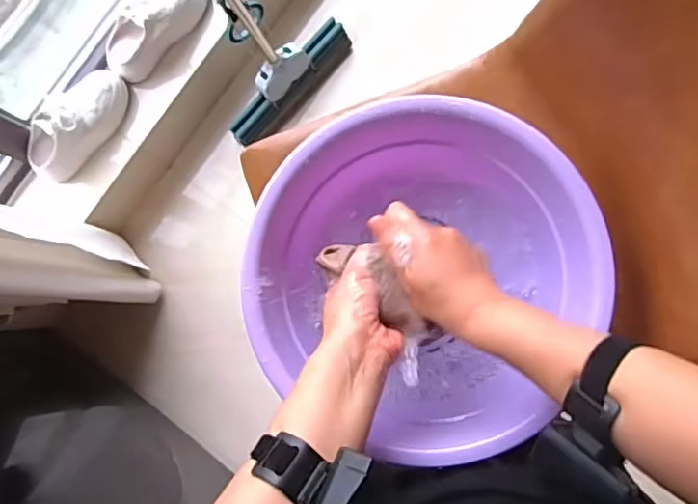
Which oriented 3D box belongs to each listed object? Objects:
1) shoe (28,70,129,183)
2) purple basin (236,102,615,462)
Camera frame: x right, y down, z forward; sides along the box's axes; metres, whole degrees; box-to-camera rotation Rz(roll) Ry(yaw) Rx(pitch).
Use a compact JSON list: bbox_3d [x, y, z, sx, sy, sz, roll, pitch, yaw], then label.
[{"bbox_3d":[-0.603,-0.282,1.272,0.112,0.113,0.268,25,88,5],"label":"shoe"},{"bbox_3d":[0.071,0.018,0.568,0.293,0.131,0.303,0,86,4],"label":"purple basin"}]

